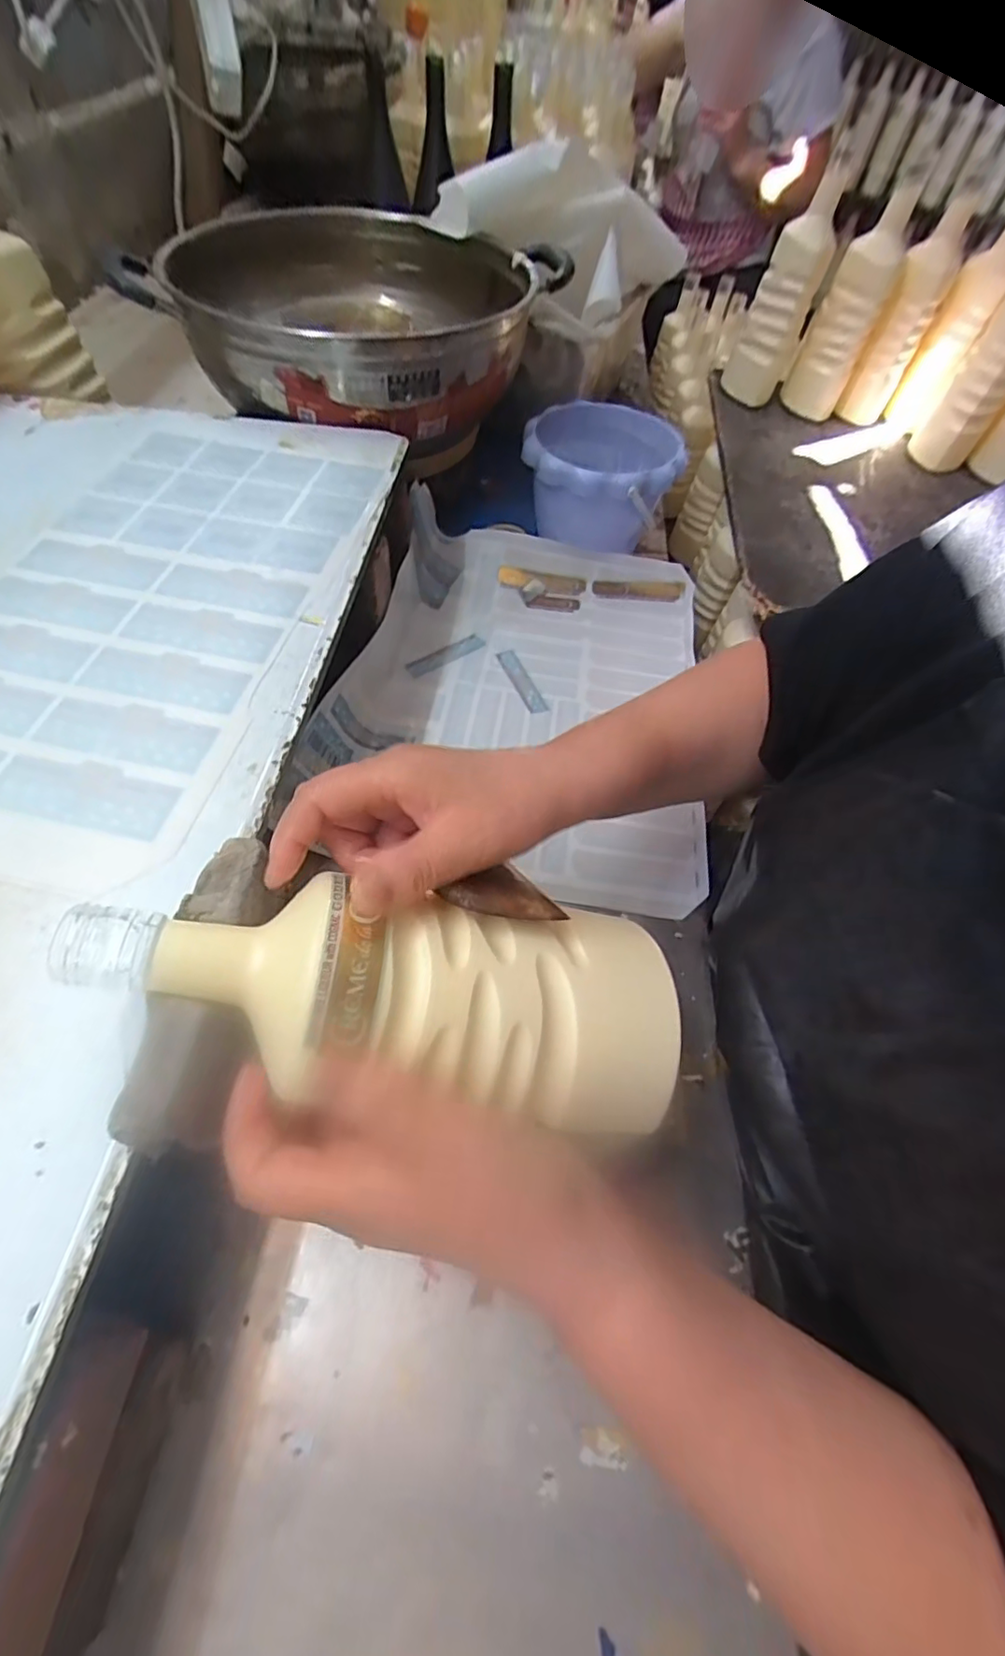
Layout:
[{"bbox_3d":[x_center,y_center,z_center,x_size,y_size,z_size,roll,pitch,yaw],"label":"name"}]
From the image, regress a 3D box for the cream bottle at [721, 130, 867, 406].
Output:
[{"bbox_3d":[0.413,-0.786,0.843,0.085,0.272,0.091,24,57,7],"label":"cream bottle"}]

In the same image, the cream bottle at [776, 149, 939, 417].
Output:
[{"bbox_3d":[0.499,-0.755,0.828,0.084,0.260,0.091,20,57,5],"label":"cream bottle"}]

